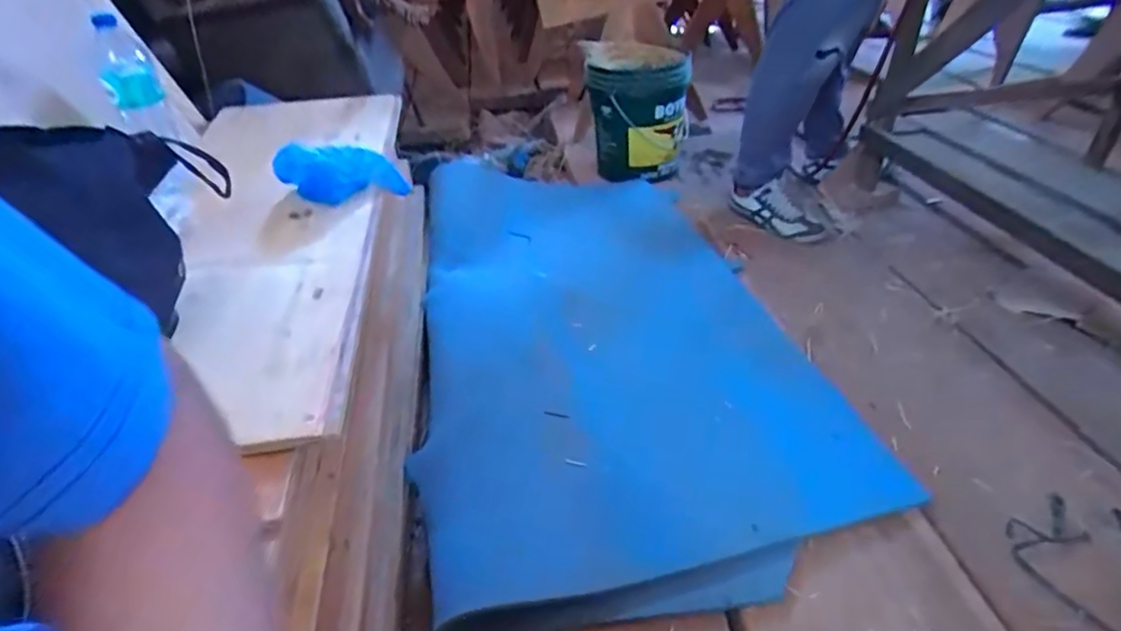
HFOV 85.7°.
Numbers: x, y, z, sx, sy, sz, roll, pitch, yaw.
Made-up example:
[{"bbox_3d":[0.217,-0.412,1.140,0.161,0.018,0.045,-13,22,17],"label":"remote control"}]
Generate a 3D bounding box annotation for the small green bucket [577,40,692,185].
[{"bbox_3d":[0.226,-0.618,1.837,0.312,0.327,0.357,5,36,10],"label":"small green bucket"}]

